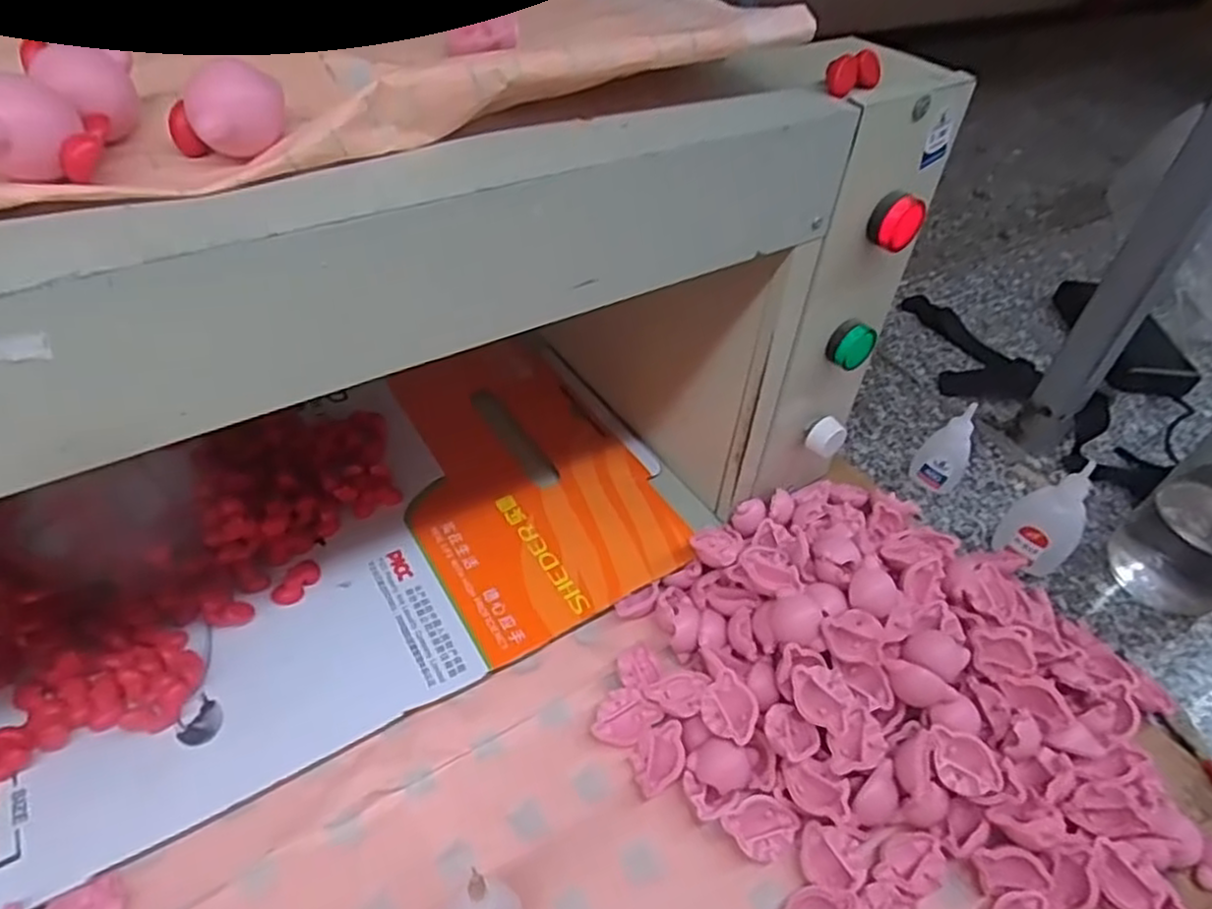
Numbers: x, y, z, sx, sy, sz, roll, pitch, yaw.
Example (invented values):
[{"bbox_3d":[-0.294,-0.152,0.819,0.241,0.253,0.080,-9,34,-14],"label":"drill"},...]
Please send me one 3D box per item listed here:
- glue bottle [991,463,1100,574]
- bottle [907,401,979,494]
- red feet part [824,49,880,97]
[{"bbox_3d":[0.299,0.041,0.490,0.044,0.081,0.027,34,55,25],"label":"glue bottle"},{"bbox_3d":[0.253,-0.006,0.540,0.035,0.080,0.018,30,53,22],"label":"bottle"},{"bbox_3d":[0.109,-0.169,0.322,0.027,0.015,0.013,-33,57,-28],"label":"red feet part"}]

